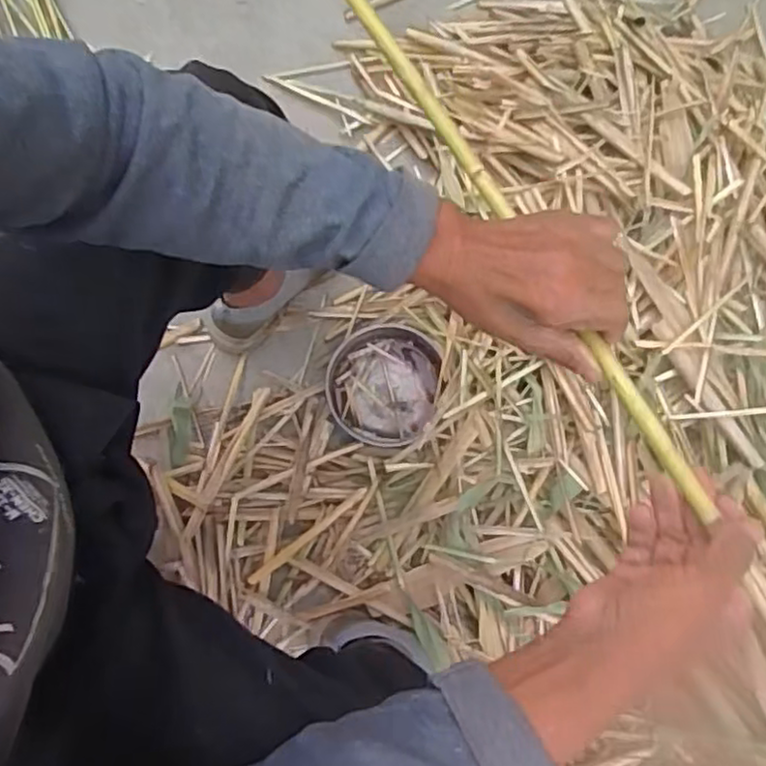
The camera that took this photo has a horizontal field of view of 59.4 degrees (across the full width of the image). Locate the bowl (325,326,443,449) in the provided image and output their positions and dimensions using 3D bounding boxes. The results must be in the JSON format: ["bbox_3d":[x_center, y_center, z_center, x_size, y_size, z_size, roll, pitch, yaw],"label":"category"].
[{"bbox_3d":[-0.001,0.003,0.907,0.145,0.085,0.157,0,77,1],"label":"bowl"}]

